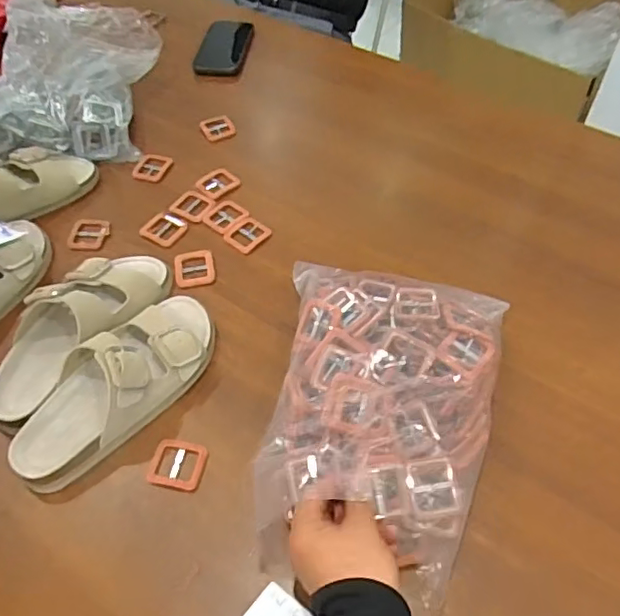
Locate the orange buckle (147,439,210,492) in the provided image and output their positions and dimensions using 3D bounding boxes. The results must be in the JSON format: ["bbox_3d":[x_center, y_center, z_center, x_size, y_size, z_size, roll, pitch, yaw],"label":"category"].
[{"bbox_3d":[-0.128,0.152,0.565,0.053,0.005,0.048,6,54,7],"label":"orange buckle"}]

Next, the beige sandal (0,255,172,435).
[{"bbox_3d":[-0.258,0.014,0.634,0.097,0.076,0.245,27,59,21],"label":"beige sandal"}]

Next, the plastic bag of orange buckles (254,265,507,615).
[{"bbox_3d":[0.069,0.093,0.549,0.208,0.073,0.300,8,55,9],"label":"plastic bag of orange buckles"}]

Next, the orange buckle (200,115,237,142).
[{"bbox_3d":[-0.141,-0.277,0.892,0.050,0.005,0.049,-24,56,-15],"label":"orange buckle"}]

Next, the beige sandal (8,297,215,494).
[{"bbox_3d":[-0.194,0.071,0.588,0.096,0.077,0.245,32,61,23],"label":"beige sandal"}]

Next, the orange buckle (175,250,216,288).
[{"bbox_3d":[-0.142,-0.049,0.713,0.047,0.004,0.058,-11,54,-5],"label":"orange buckle"}]

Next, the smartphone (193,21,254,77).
[{"bbox_3d":[-0.147,-0.451,1.009,0.083,0.011,0.156,6,54,7],"label":"smartphone"}]

